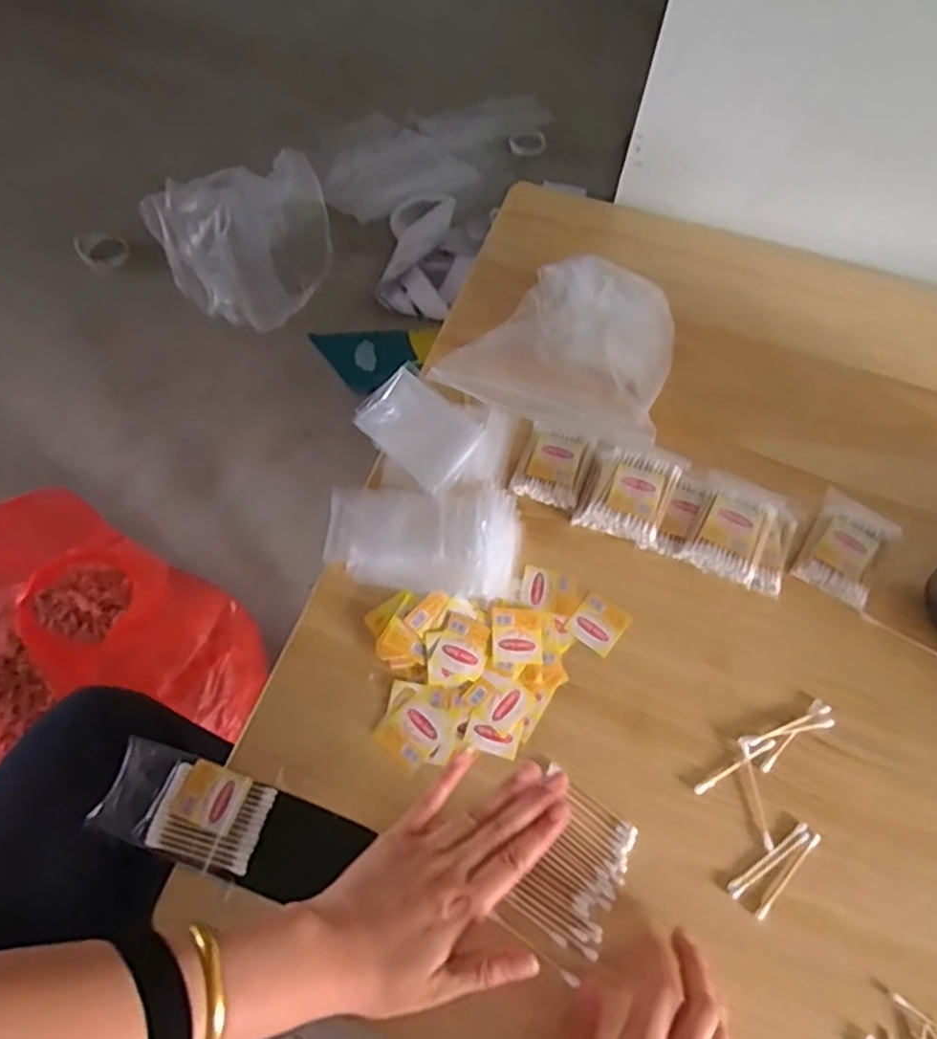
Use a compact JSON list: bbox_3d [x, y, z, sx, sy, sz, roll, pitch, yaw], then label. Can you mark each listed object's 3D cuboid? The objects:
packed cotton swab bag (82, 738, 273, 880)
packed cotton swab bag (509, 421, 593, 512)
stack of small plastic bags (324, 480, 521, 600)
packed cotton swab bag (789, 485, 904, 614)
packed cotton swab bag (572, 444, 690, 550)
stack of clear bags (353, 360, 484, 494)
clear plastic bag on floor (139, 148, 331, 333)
[{"bbox_3d":[-0.194,0.197,0.487,0.109,0.017,0.063,19,63,6],"label":"packed cotton swab bag"},{"bbox_3d":[0.073,-0.045,0.612,0.058,0.015,0.068,19,63,6],"label":"packed cotton swab bag"},{"bbox_3d":[-0.036,0.010,0.571,0.151,0.026,0.095,6,63,0],"label":"stack of small plastic bags"},{"bbox_3d":[0.312,0.020,0.583,0.059,0.013,0.096,31,65,12],"label":"packed cotton swab bag"},{"bbox_3d":[0.134,-0.023,0.590,0.068,0.033,0.079,24,64,9],"label":"packed cotton swab bag"},{"bbox_3d":[-0.042,-0.079,0.608,0.099,0.017,0.070,41,91,14],"label":"stack of clear bags"},{"bbox_3d":[-0.399,-0.494,1.279,0.311,0.177,0.225,-17,65,-12],"label":"clear plastic bag on floor"}]

